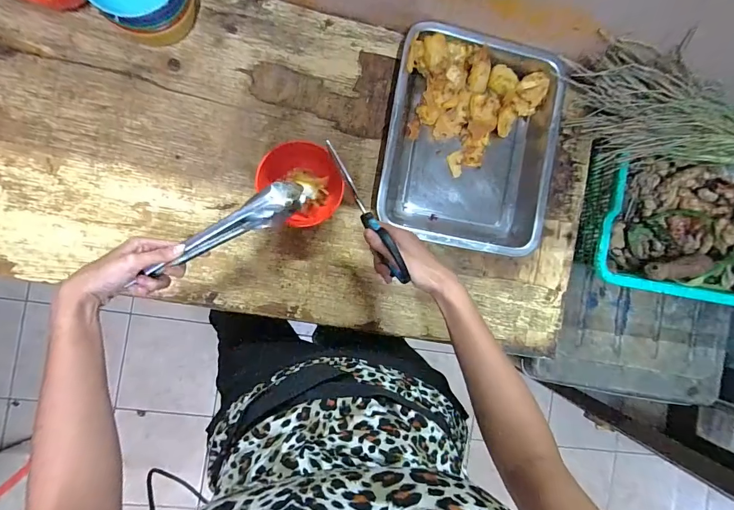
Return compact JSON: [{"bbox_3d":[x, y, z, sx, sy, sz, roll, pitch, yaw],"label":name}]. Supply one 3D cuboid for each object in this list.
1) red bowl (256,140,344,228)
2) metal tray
[{"bbox_3d":[-0.088,-0.097,0.521,0.098,0.045,0.111,-34,95,-8],"label":"red bowl"},{"bbox_3d":[0.150,-0.165,0.554,0.241,0.055,0.304,10,88,-10],"label":"metal tray"}]

